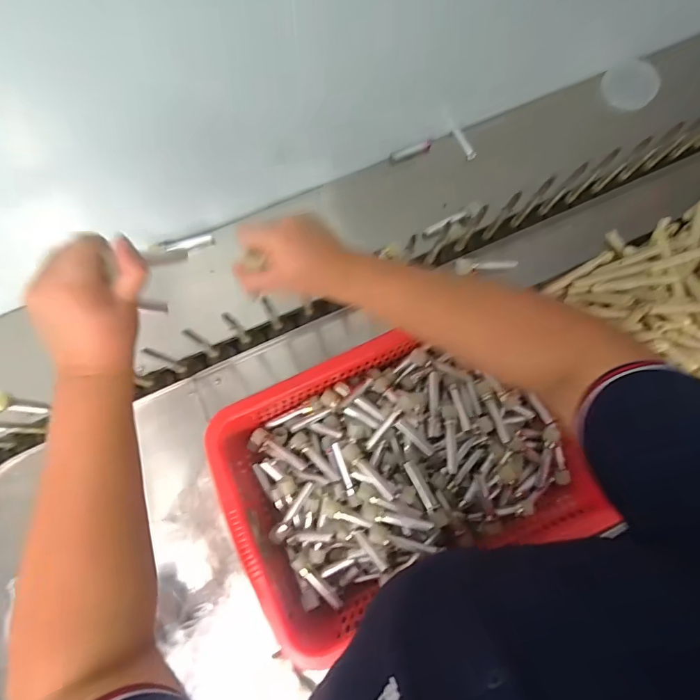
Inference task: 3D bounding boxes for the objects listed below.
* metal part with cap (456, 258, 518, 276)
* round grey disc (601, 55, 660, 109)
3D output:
[{"bbox_3d":[0.210,-0.130,0.673,0.090,0.022,0.029,-1,78,17],"label":"metal part with cap"},{"bbox_3d":[0.492,-0.468,0.756,0.087,0.018,0.094,-6,76,23],"label":"round grey disc"}]

